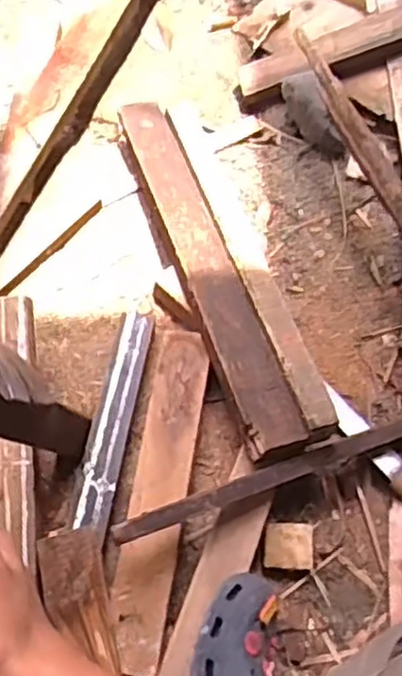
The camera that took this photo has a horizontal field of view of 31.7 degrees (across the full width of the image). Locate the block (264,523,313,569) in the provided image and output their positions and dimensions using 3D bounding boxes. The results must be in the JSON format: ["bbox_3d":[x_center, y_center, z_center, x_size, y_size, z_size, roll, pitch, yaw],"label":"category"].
[{"bbox_3d":[0.103,0.247,0.837,0.056,0.026,0.050,3,67,0],"label":"block"}]

